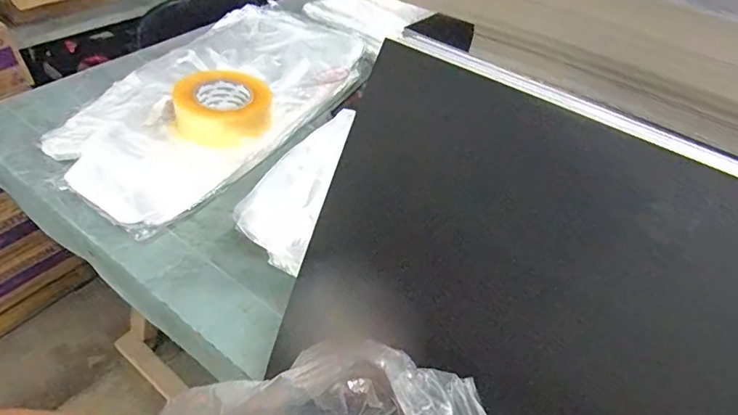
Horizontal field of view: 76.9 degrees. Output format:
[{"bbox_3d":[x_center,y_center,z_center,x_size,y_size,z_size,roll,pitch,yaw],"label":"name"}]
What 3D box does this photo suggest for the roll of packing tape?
[{"bbox_3d":[-0.206,-0.143,0.664,0.132,0.047,0.139,2,45,-2],"label":"roll of packing tape"}]

